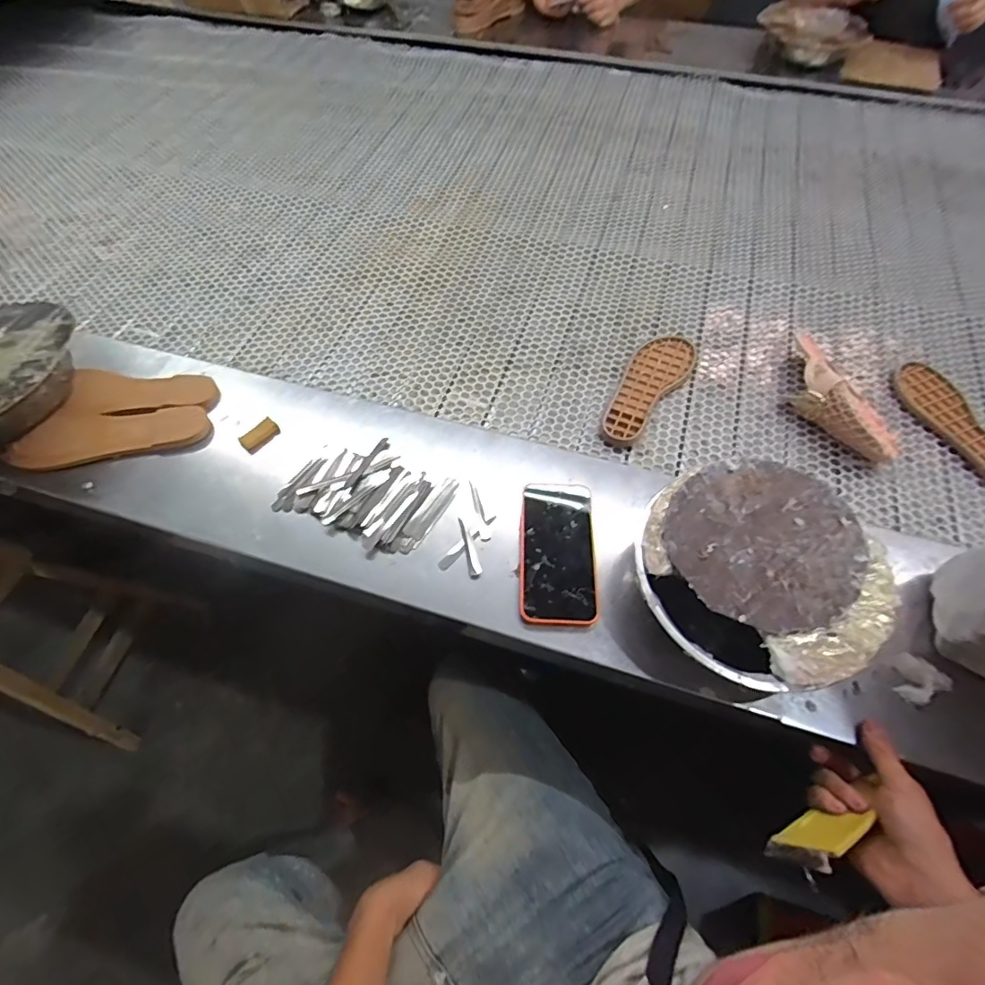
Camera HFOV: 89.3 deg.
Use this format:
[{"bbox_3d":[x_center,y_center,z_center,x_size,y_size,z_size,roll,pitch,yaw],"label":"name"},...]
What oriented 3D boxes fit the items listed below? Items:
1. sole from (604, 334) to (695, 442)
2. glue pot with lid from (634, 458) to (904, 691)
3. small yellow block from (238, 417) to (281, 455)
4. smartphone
[{"bbox_3d":[0.218,-0.155,0.708,0.076,0.012,0.217,34,65,18],"label":"sole"},{"bbox_3d":[0.256,0.078,0.495,0.229,0.057,0.219,0,59,-1],"label":"glue pot with lid"},{"bbox_3d":[-0.290,-0.070,0.624,0.020,0.021,0.047,38,66,20],"label":"small yellow block"},{"bbox_3d":[0.071,0.061,0.543,0.081,0.014,0.164,2,59,0],"label":"smartphone"}]

